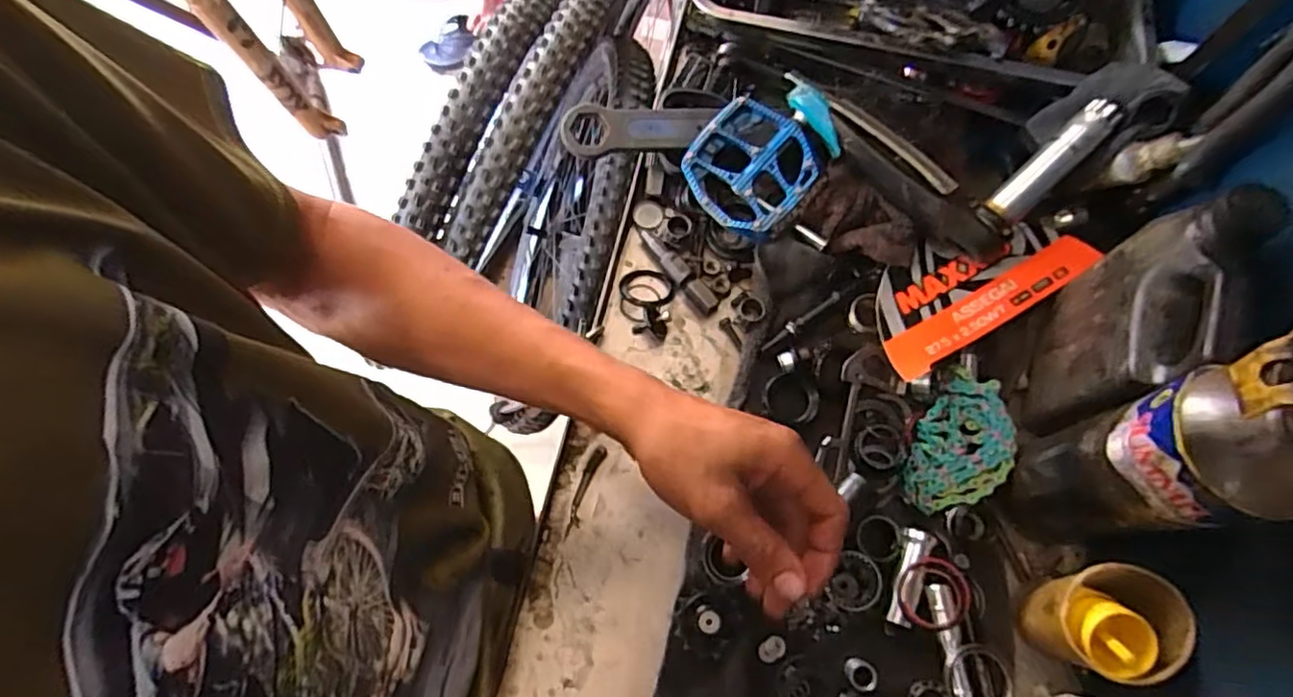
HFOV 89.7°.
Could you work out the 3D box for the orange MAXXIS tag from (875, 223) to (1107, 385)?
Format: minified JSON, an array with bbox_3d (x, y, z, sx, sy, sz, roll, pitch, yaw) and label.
[{"bbox_3d":[0.271,-0.056,0.547,0.198,0.021,0.087,-30,75,-9],"label":"orange MAXXIS tag"}]

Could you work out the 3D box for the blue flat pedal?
[{"bbox_3d":[0.088,-0.156,0.558,0.098,0.019,0.100,-44,86,11],"label":"blue flat pedal"}]

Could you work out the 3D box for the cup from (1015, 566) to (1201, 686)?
[{"bbox_3d":[0.299,0.181,0.434,0.073,0.088,0.066,17,73,5],"label":"cup"}]

